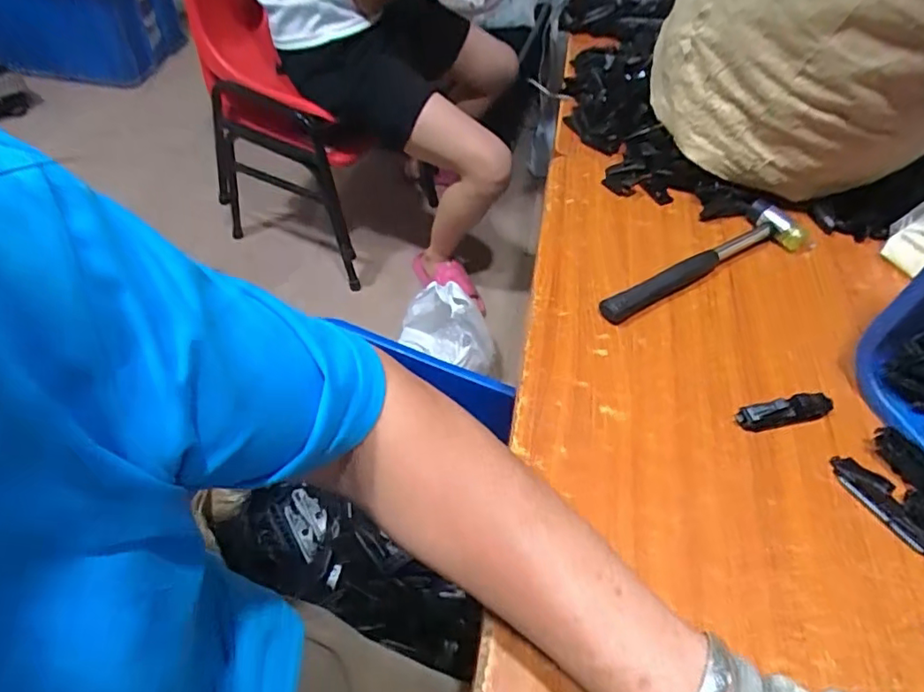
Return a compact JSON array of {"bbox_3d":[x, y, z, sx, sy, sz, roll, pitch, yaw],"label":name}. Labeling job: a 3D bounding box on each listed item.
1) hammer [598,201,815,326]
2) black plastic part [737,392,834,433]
[{"bbox_3d":[0.229,-0.073,0.535,0.246,0.021,0.058,-27,57,-24],"label":"hammer"},{"bbox_3d":[0.245,0.048,0.441,0.080,0.017,0.018,-9,51,-11],"label":"black plastic part"}]

